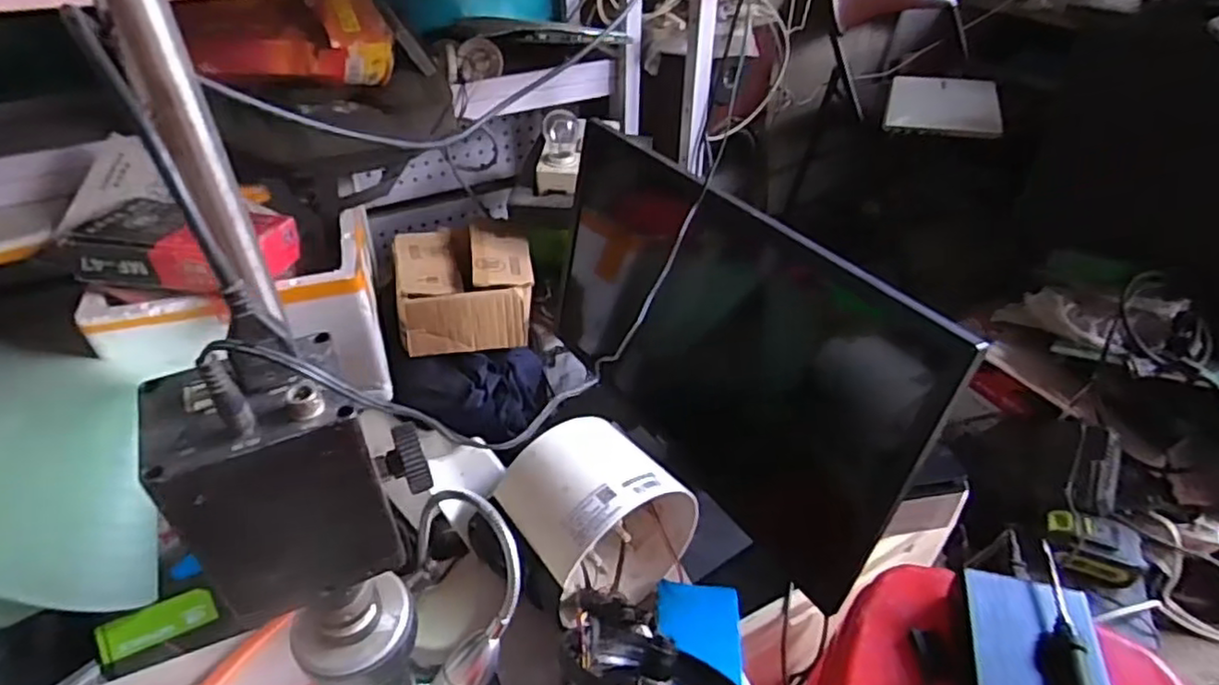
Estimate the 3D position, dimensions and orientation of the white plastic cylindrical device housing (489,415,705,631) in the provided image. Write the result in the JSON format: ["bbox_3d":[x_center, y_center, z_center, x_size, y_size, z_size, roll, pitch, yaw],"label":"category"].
[{"bbox_3d":[-0.010,0.143,0.557,0.132,0.138,0.105,-25,44,-27],"label":"white plastic cylindrical device housing"}]

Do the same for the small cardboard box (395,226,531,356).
[{"bbox_3d":[-0.234,-0.097,1.107,0.208,0.102,0.241,-9,39,-9],"label":"small cardboard box"}]

